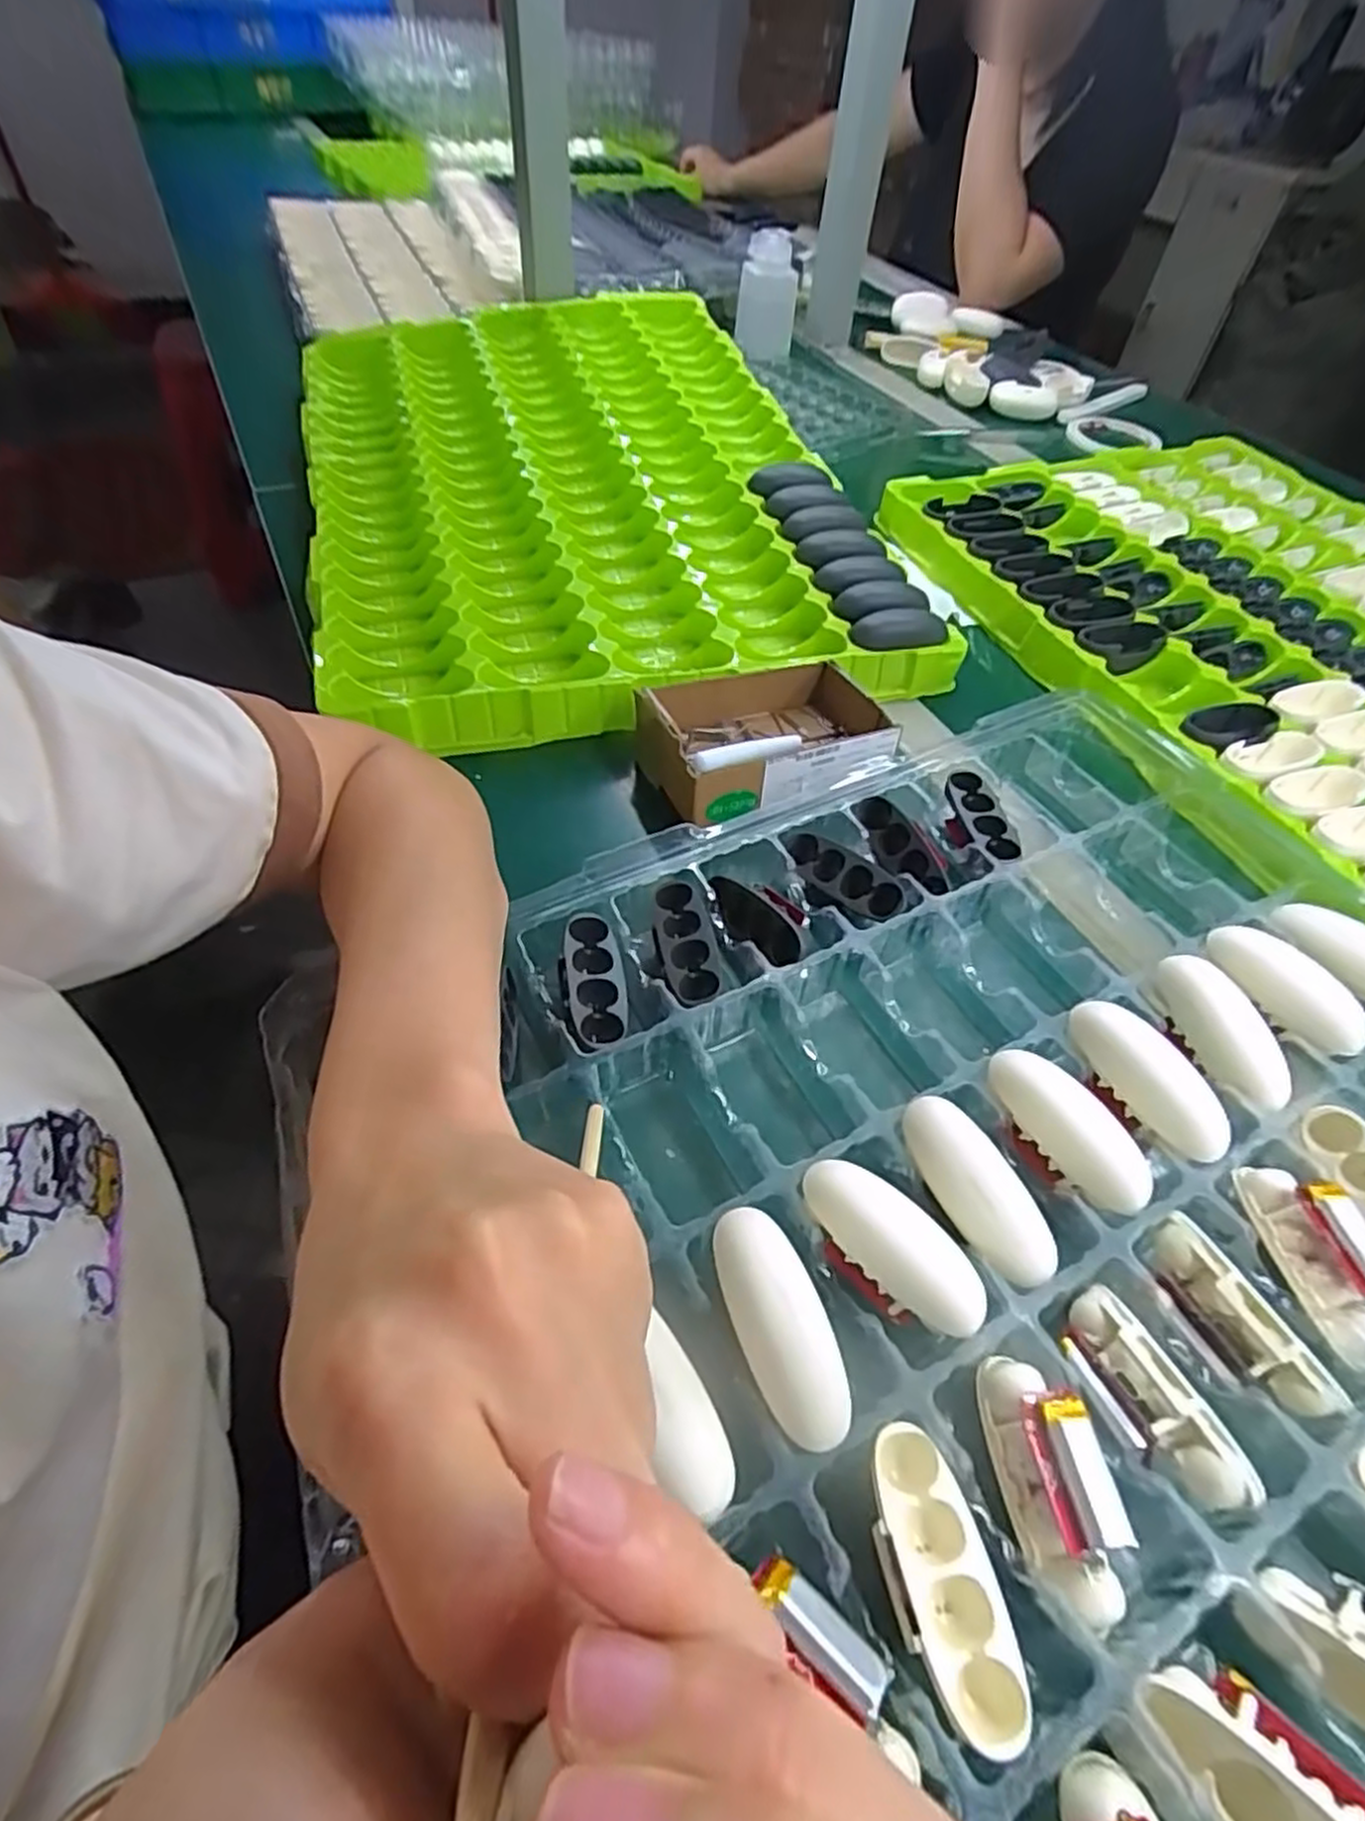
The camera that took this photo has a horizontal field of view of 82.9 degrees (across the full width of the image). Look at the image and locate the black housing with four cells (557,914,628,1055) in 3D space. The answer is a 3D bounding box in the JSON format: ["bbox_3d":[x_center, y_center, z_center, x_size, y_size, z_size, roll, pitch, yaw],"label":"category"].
[{"bbox_3d":[-0.037,0.028,0.314,0.025,0.005,0.065,-7,53,-12],"label":"black housing with four cells"}]

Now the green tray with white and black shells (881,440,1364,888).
[{"bbox_3d":[0.446,-0.175,0.536,0.424,0.046,0.582,-16,54,-16],"label":"green tray with white and black shells"}]

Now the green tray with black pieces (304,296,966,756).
[{"bbox_3d":[-0.088,-0.344,0.592,0.377,0.045,0.584,-12,53,-13],"label":"green tray with black pieces"}]

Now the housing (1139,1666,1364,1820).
[{"bbox_3d":[0.139,0.202,0.172,0.027,0.019,0.063,-30,40,-26],"label":"housing"}]

